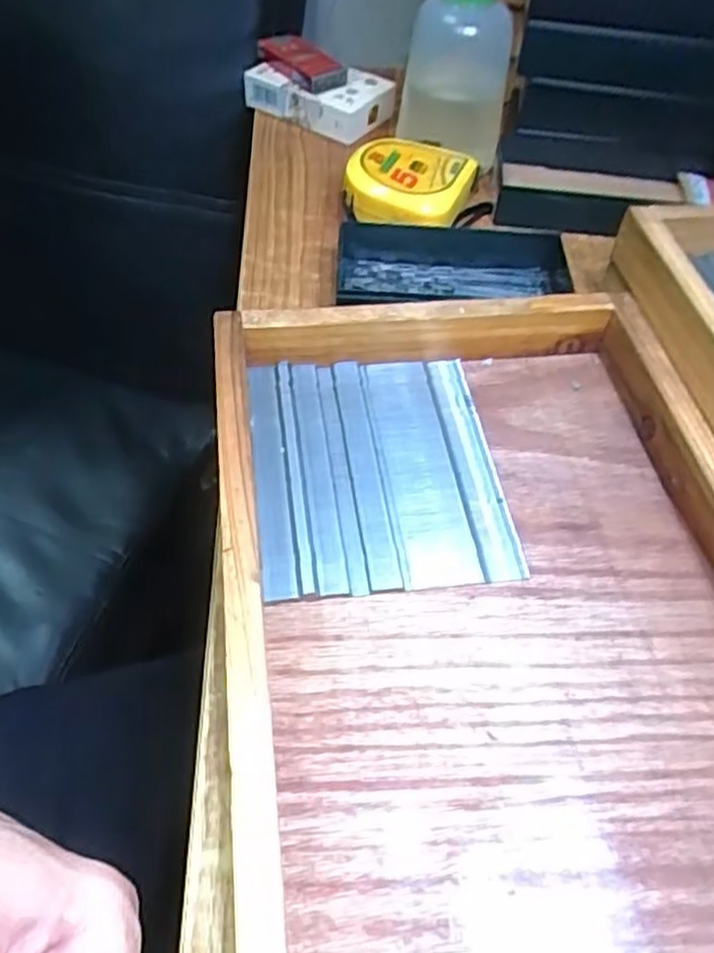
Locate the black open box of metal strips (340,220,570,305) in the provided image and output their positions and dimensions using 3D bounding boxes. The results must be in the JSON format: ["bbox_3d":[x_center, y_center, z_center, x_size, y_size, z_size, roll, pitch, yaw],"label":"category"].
[{"bbox_3d":[0.053,-0.117,0.403,0.126,0.030,0.028,-4,52,-6],"label":"black open box of metal strips"}]

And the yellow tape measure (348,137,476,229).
[{"bbox_3d":[0.029,-0.162,0.420,0.068,0.033,0.063,11,52,6],"label":"yellow tape measure"}]

